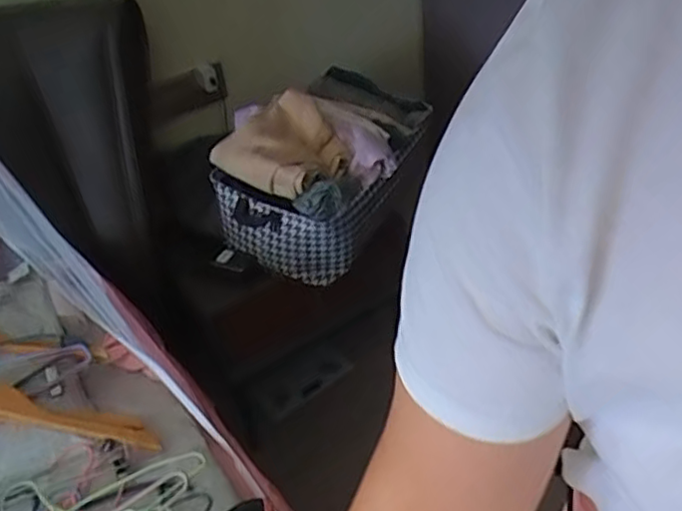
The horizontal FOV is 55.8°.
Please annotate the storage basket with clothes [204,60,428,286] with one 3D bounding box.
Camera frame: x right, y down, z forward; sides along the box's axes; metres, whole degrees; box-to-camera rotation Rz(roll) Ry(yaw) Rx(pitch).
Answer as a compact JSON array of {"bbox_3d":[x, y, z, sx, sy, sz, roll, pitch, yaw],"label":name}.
[{"bbox_3d":[-0.037,-0.183,1.361,0.321,0.268,0.419,11,41,23],"label":"storage basket with clothes"}]

